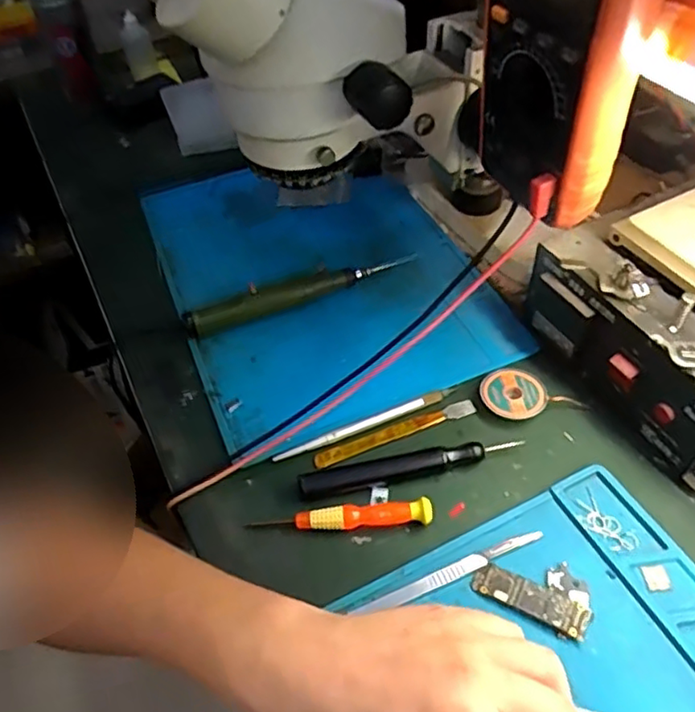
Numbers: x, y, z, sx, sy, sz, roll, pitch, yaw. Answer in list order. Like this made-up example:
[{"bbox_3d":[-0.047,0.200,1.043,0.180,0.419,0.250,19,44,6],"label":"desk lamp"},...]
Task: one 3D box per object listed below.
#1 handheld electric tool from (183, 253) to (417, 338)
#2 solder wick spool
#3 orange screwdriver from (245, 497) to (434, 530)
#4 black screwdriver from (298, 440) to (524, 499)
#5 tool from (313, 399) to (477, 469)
[{"bbox_3d":[-0.039,-0.054,0.523,0.196,0.023,0.022,-20,50,-13],"label":"handheld electric tool"},{"bbox_3d":[0.131,0.026,0.447,0.069,0.013,0.042,-7,49,-1],"label":"solder wick spool"},{"bbox_3d":[-0.004,0.102,0.391,0.113,0.012,0.012,-4,49,2],"label":"orange screwdriver"},{"bbox_3d":[0.042,0.072,0.412,0.148,0.013,0.016,-11,49,-5],"label":"black screwdriver"},{"bbox_3d":[0.034,0.054,0.439,0.121,0.005,0.012,-18,50,-11],"label":"tool"}]

